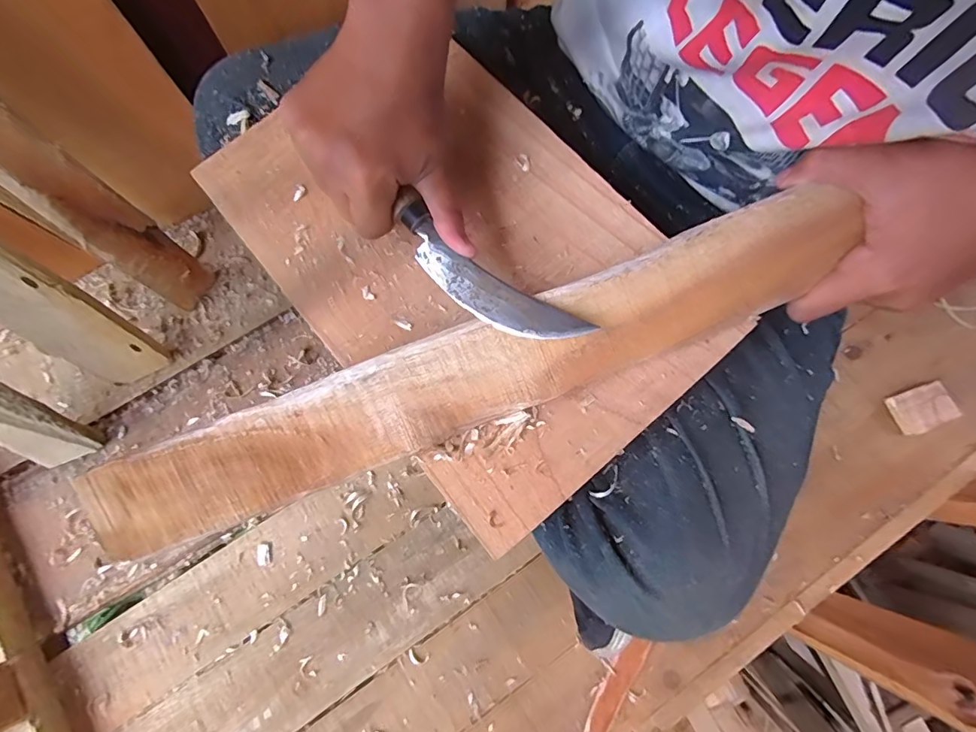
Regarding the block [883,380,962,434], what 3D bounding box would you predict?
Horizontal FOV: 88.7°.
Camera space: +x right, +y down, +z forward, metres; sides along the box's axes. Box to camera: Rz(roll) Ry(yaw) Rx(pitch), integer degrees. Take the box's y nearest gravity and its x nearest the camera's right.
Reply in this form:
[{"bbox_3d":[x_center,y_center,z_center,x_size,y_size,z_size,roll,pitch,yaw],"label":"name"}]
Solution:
[{"bbox_3d":[0.457,0.044,0.524,0.060,0.012,0.043,-20,78,-4],"label":"block"}]

